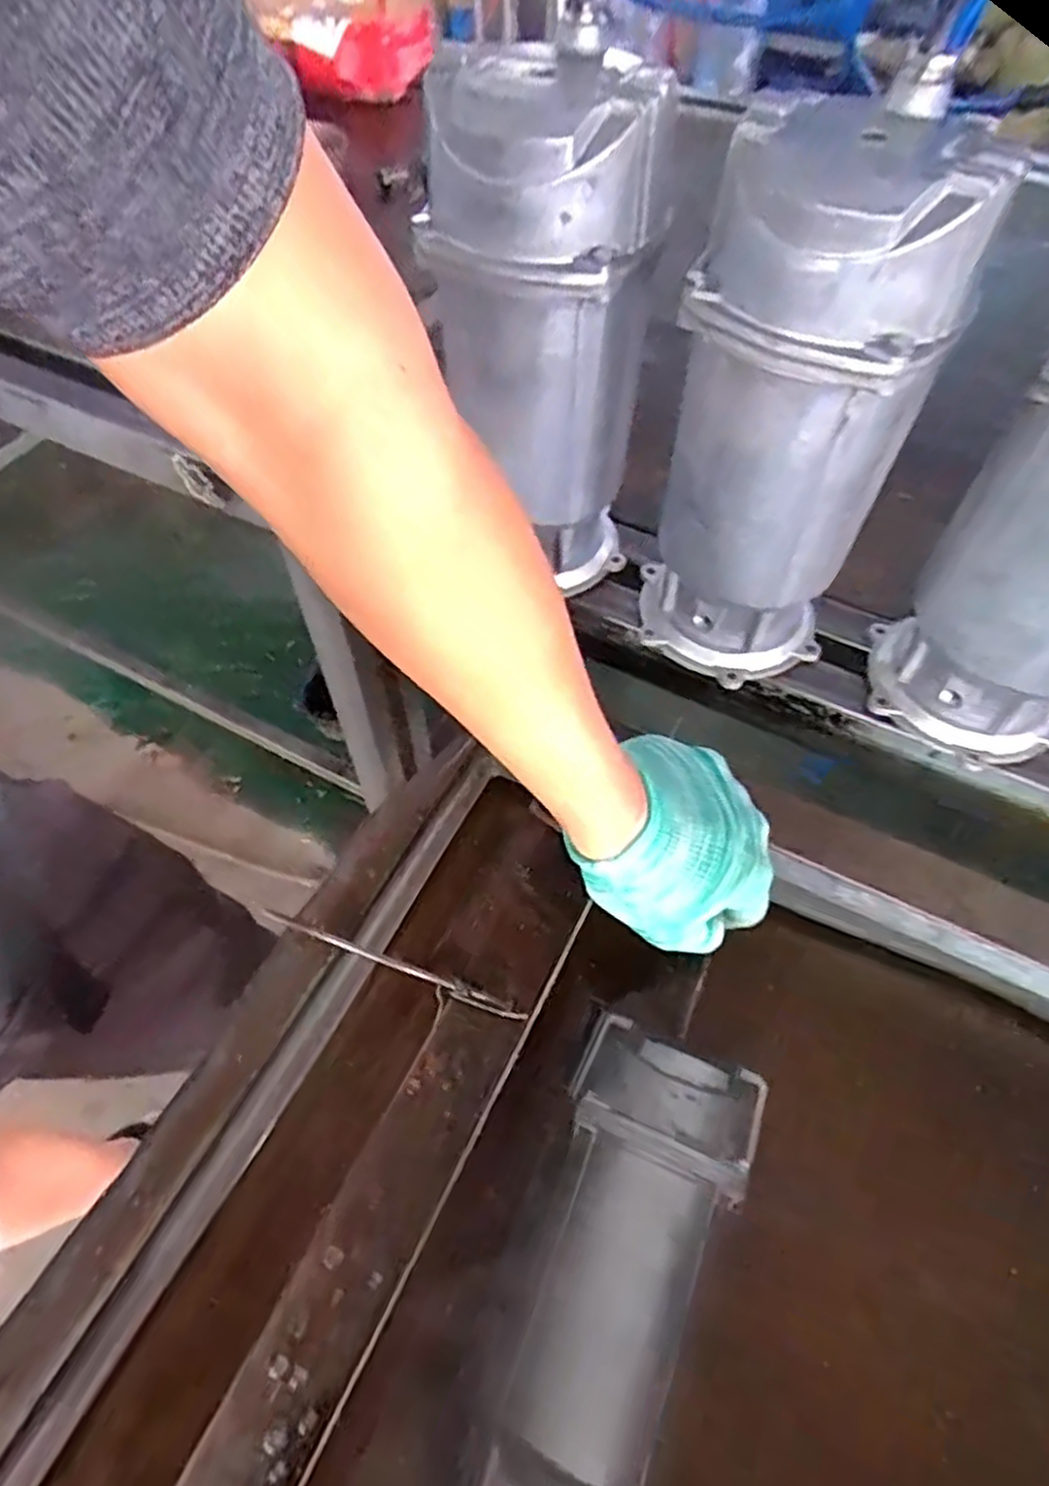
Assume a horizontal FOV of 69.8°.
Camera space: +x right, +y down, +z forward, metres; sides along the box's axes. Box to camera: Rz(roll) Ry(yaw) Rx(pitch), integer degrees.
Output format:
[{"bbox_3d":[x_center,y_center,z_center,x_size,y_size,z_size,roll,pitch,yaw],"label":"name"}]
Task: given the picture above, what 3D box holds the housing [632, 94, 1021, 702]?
[{"bbox_3d":[0.146,-0.172,0.436,0.125,0.291,0.104,16,57,10],"label":"housing"}]

